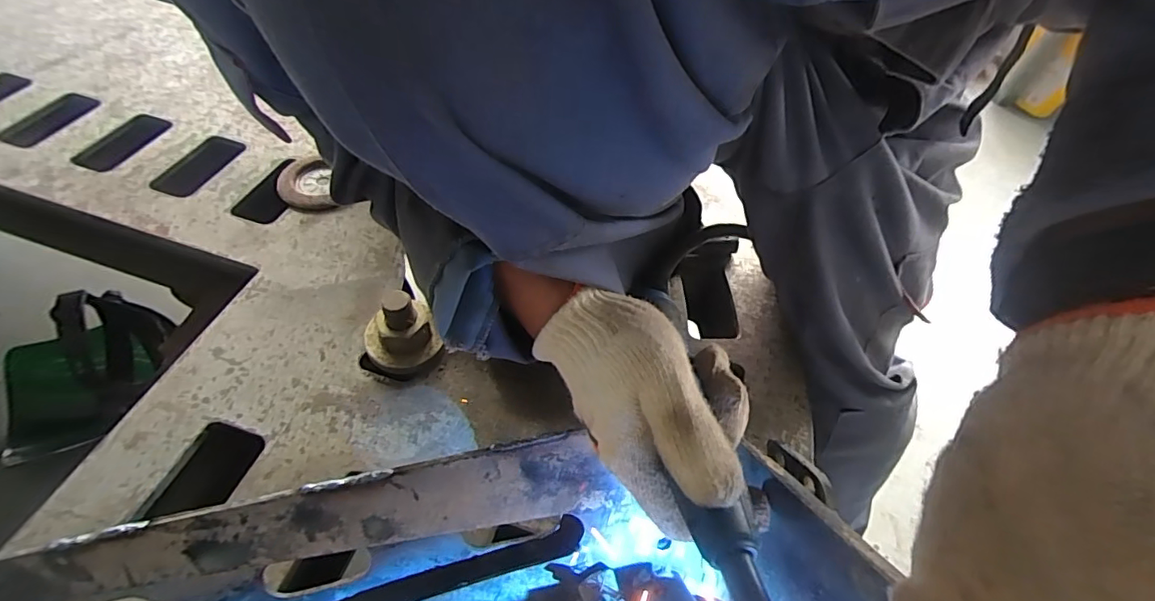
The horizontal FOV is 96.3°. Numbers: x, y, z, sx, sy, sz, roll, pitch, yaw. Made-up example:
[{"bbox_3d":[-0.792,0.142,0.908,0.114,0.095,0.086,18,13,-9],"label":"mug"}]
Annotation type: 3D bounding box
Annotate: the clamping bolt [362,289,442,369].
[{"bbox_3d":[-0.168,0.024,0.483,0.062,0.066,0.063,3,52,-4],"label":"clamping bolt"}]

